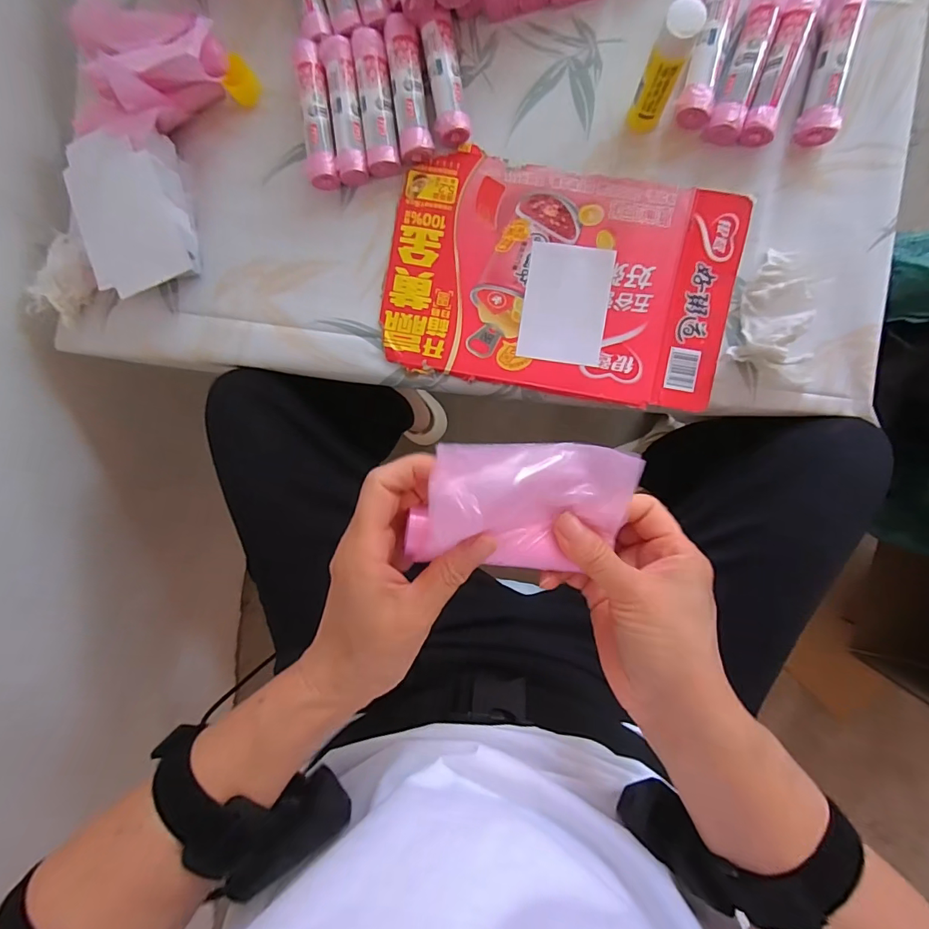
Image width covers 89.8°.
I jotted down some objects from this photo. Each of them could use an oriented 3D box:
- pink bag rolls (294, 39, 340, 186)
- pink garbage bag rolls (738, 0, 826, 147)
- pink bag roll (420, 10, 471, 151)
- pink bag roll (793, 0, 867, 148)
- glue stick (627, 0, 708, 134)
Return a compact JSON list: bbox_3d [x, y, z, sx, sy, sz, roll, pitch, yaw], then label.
[{"bbox_3d":[-0.139,-0.325,0.439,0.028,0.024,0.123,-7,95,5],"label":"pink bag rolls"},{"bbox_3d":[0.272,-0.344,0.403,0.028,0.025,0.126,17,96,3],"label":"pink garbage bag rolls"},{"bbox_3d":[-0.017,-0.353,0.427,0.030,0.023,0.106,-10,94,5],"label":"pink bag roll"},{"bbox_3d":[0.315,-0.343,0.400,0.028,0.025,0.127,10,96,4],"label":"pink bag roll"},{"bbox_3d":[0.159,-0.314,0.376,0.028,0.102,0.030,0,95,4],"label":"glue stick"}]

